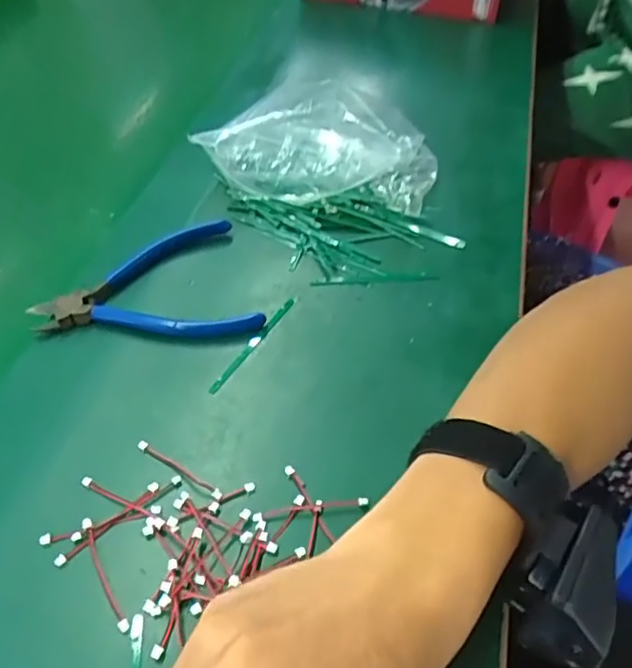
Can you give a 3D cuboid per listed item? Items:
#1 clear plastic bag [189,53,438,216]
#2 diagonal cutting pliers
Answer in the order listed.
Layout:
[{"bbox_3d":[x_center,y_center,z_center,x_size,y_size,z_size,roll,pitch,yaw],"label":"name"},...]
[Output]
[{"bbox_3d":[0.005,-0.147,0.481,0.177,0.066,0.104,5,47,6],"label":"clear plastic bag"},{"bbox_3d":[-0.113,-0.033,0.413,0.137,0.013,0.105,-11,47,-9],"label":"diagonal cutting pliers"}]

